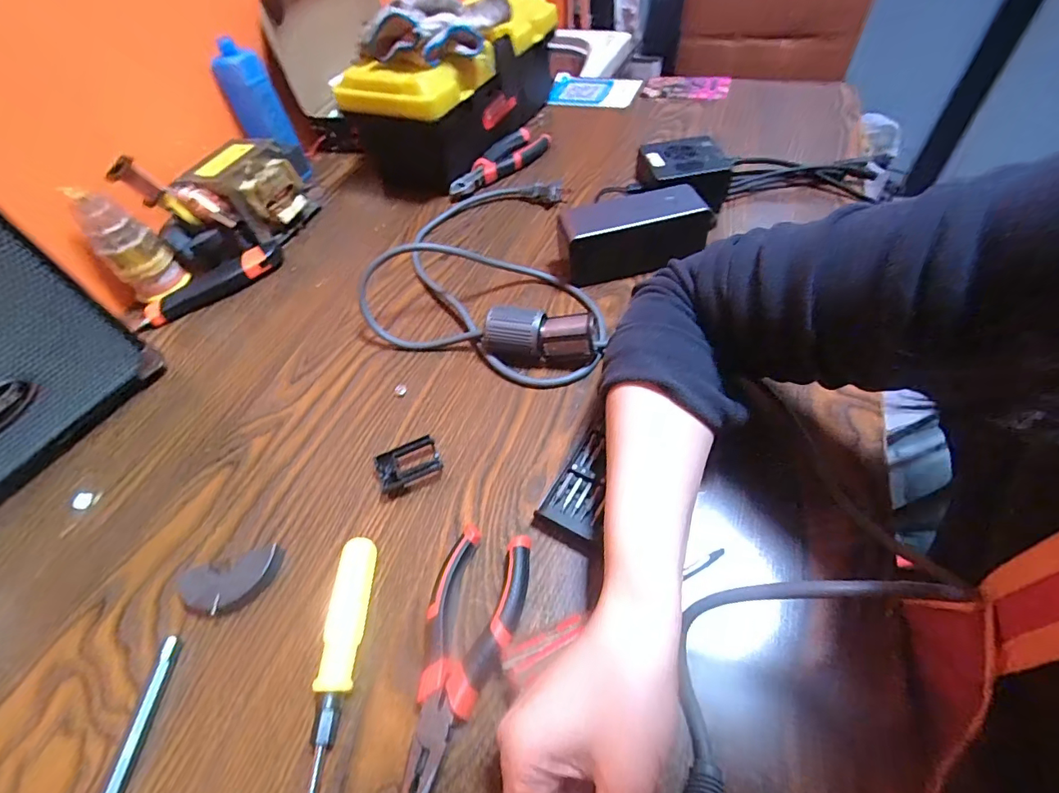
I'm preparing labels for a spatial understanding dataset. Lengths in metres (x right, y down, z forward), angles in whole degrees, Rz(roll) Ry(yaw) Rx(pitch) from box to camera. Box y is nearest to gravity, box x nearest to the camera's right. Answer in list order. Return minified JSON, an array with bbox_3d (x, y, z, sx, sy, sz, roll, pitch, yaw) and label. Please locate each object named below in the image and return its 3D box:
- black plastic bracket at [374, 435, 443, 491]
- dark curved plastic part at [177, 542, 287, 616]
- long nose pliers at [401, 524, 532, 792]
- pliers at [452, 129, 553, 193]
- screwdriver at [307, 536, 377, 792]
[{"bbox_3d":[-0.086,0.047,0.331,0.043,0.017,0.024,-23,54,-12],"label":"black plastic bracket"},{"bbox_3d":[-0.185,0.117,0.290,0.062,0.014,0.033,-16,53,-7],"label":"dark curved plastic part"},{"bbox_3d":[-0.041,0.146,0.249,0.049,0.017,0.153,12,55,15],"label":"long nose pliers"},{"bbox_3d":[-0.032,-0.285,0.568,0.143,0.024,0.052,-40,59,-23],"label":"pliers"},{"bbox_3d":[-0.103,0.155,0.249,0.019,0.019,0.155,-4,52,2],"label":"screwdriver"}]

